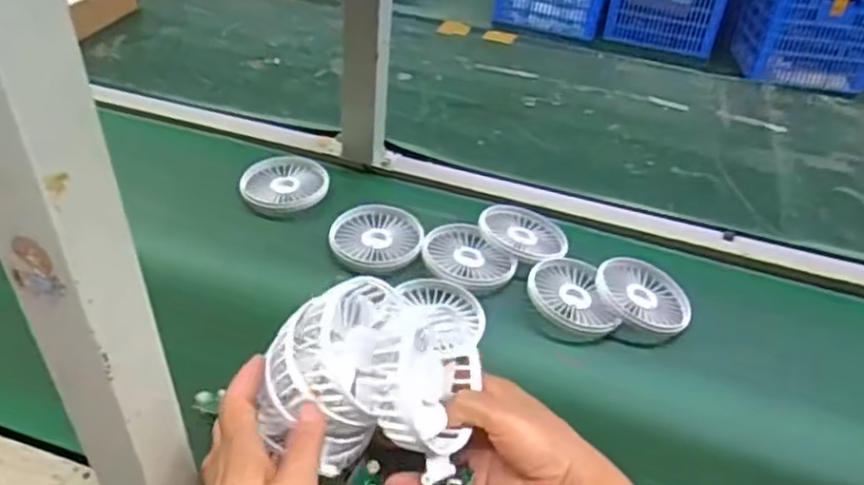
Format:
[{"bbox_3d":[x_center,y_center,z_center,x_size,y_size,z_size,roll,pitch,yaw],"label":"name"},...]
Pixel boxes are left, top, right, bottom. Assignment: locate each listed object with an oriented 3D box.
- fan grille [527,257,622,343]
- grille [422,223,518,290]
[{"bbox_3d":[0.122,0.051,0.632,0.068,0.019,0.079,-13,65,-12],"label":"fan grille"},{"bbox_3d":[0.033,0.014,0.662,0.087,0.011,0.069,34,47,31],"label":"grille"}]

